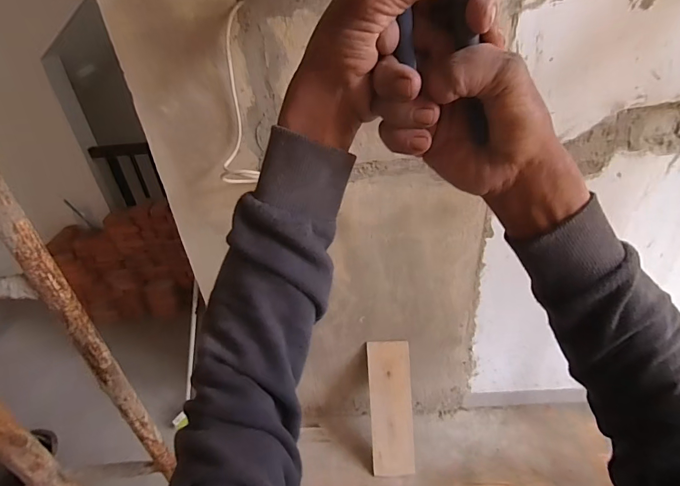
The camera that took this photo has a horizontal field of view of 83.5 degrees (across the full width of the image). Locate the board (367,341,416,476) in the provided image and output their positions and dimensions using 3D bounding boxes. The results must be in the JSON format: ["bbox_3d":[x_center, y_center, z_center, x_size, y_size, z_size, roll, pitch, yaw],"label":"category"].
[{"bbox_3d":[0.189,0.611,1.411,0.153,0.492,0.024,-3,1,5],"label":"board"}]

